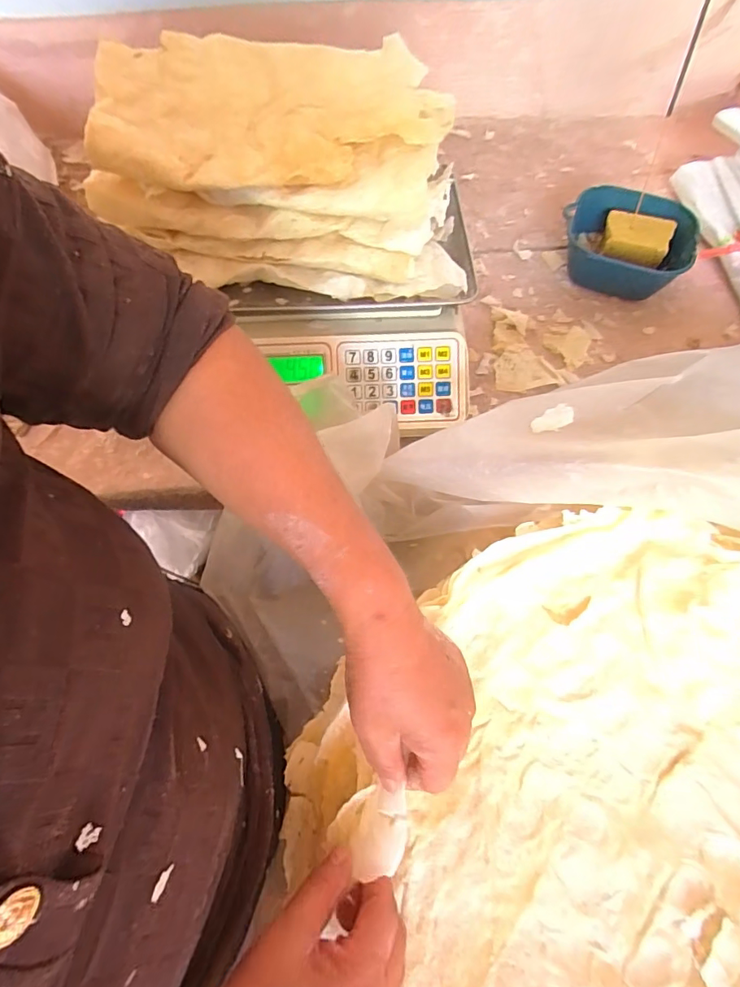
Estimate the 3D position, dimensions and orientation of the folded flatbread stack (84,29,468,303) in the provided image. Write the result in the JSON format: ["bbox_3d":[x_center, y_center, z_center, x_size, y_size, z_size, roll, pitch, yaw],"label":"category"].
[{"bbox_3d":[-0.068,-0.307,0.453,0.308,0.133,0.199,1,62,1],"label":"folded flatbread stack"}]

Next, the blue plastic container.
[{"bbox_3d":[0.312,-0.305,0.594,0.150,0.059,0.127,18,64,9],"label":"blue plastic container"}]

